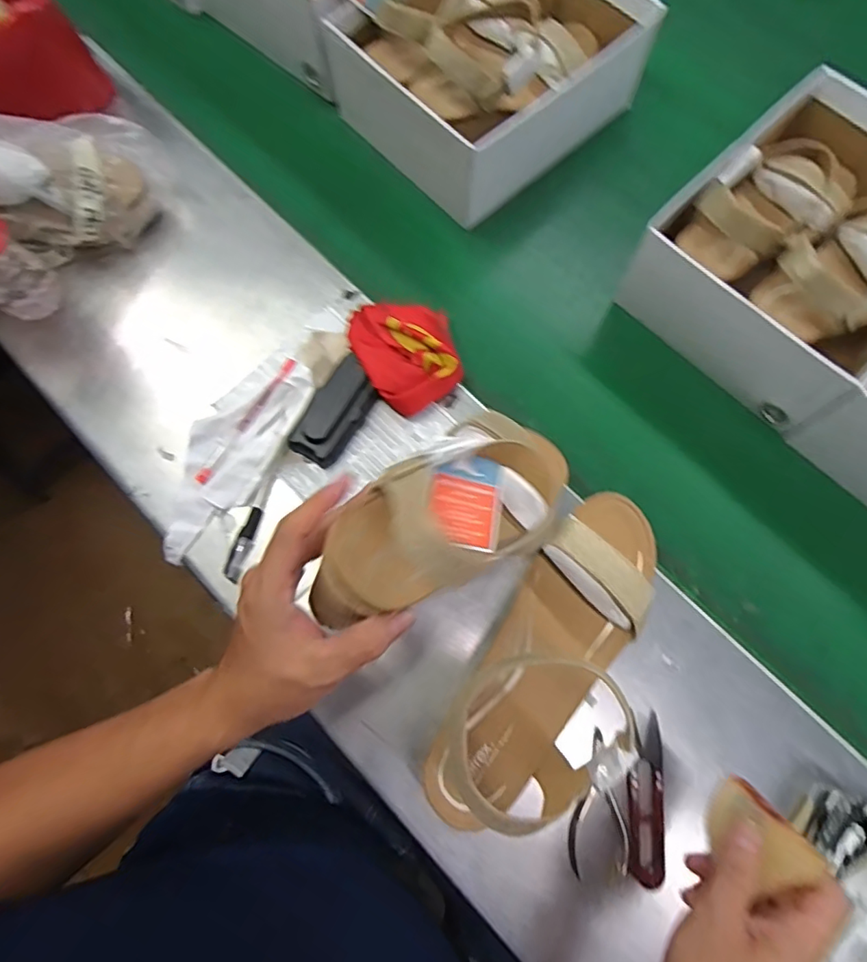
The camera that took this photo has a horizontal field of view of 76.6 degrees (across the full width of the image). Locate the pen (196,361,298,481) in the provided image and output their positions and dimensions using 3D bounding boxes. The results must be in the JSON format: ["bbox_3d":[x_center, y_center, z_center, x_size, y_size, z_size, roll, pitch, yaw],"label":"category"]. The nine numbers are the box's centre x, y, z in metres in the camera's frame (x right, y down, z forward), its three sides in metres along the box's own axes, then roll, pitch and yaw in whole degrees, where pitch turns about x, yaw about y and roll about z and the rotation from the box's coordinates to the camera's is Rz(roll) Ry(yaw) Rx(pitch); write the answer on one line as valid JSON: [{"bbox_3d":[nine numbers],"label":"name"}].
[{"bbox_3d":[-0.176,-0.058,0.517,0.011,0.011,0.143,33,77,10],"label":"pen"}]

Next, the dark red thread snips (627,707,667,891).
[{"bbox_3d":[0.165,0.243,0.424,0.030,0.014,0.116,7,74,3],"label":"dark red thread snips"}]

